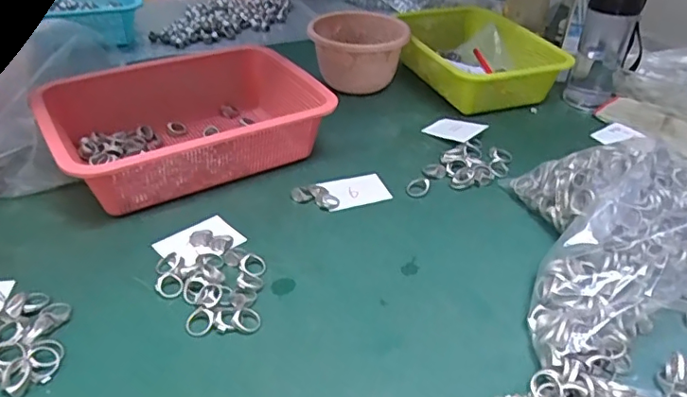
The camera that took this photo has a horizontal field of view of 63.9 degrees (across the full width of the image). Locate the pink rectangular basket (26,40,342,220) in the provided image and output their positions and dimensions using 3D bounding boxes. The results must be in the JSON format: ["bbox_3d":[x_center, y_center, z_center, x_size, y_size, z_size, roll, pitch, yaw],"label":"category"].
[{"bbox_3d":[-0.185,-0.092,0.664,0.303,0.079,0.219,-20,41,-28],"label":"pink rectangular basket"}]

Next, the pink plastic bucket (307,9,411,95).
[{"bbox_3d":[0.023,-0.221,0.842,0.140,0.083,0.148,1,35,-1],"label":"pink plastic bucket"}]

